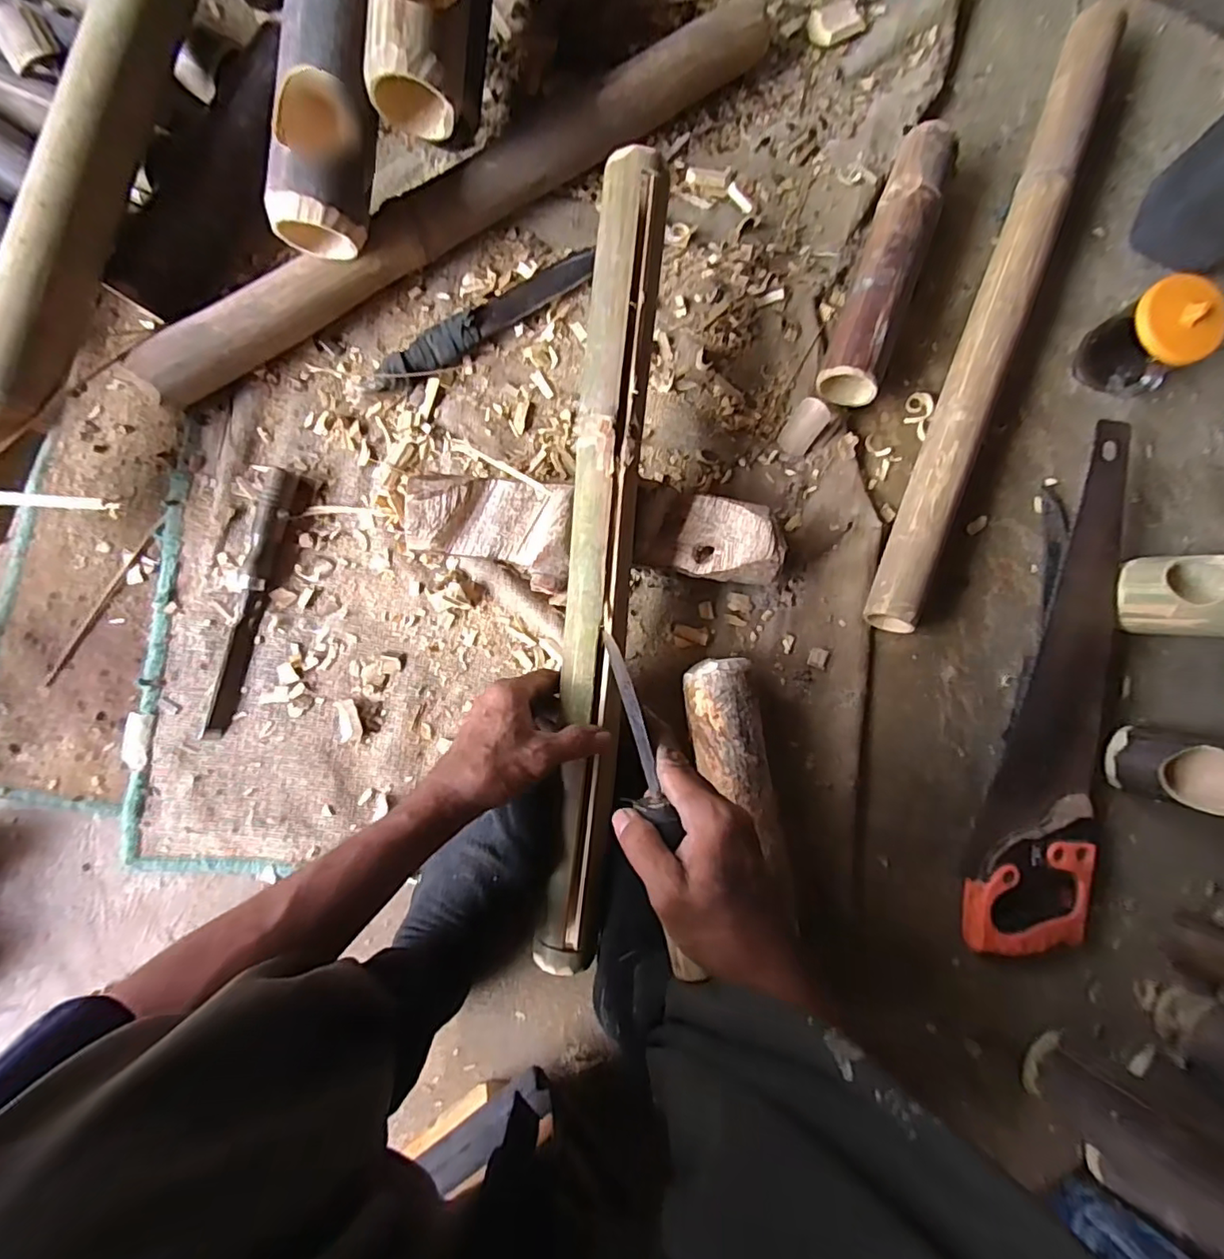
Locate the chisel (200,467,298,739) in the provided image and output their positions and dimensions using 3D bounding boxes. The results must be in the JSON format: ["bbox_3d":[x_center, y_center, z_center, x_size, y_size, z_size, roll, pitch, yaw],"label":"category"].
[{"bbox_3d":[-0.323,-0.023,0.513,0.024,0.016,0.241,14,86,-3],"label":"chisel"}]

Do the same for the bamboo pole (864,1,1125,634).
[{"bbox_3d":[0.378,-0.306,0.569,0.051,0.053,0.648,21,86,-3],"label":"bamboo pole"}]

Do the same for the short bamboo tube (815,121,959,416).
[{"bbox_3d":[0.265,-0.353,0.559,0.056,0.052,0.264,20,86,-3],"label":"short bamboo tube"}]

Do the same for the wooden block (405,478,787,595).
[{"bbox_3d":[-0.012,-0.082,0.516,0.315,0.062,0.085,1,87,-4],"label":"wooden block"}]

